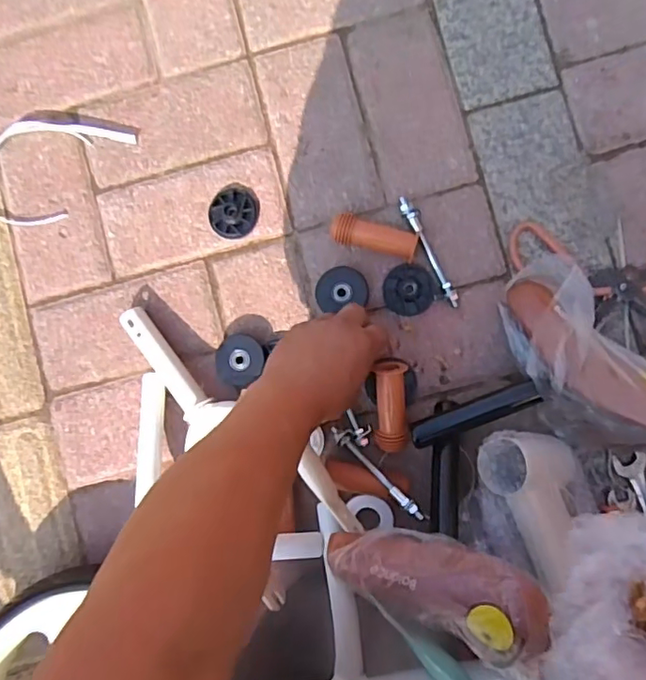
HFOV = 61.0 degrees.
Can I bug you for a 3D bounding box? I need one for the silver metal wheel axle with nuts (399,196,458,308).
[{"bbox_3d":[0.108,-0.089,0.555,0.014,0.013,0.120,-27,84,2],"label":"silver metal wheel axle with nuts"}]

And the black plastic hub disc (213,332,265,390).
[{"bbox_3d":[-0.086,0.020,0.559,0.045,0.018,0.052,26,89,4],"label":"black plastic hub disc"}]

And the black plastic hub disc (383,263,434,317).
[{"bbox_3d":[0.087,-0.051,0.556,0.050,0.017,0.049,0,85,4],"label":"black plastic hub disc"}]

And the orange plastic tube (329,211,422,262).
[{"bbox_3d":[0.053,-0.106,0.563,0.088,0.035,0.035,14,88,3],"label":"orange plastic tube"}]

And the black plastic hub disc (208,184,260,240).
[{"bbox_3d":[-0.092,-0.134,0.570,0.049,0.015,0.053,0,87,3],"label":"black plastic hub disc"}]

